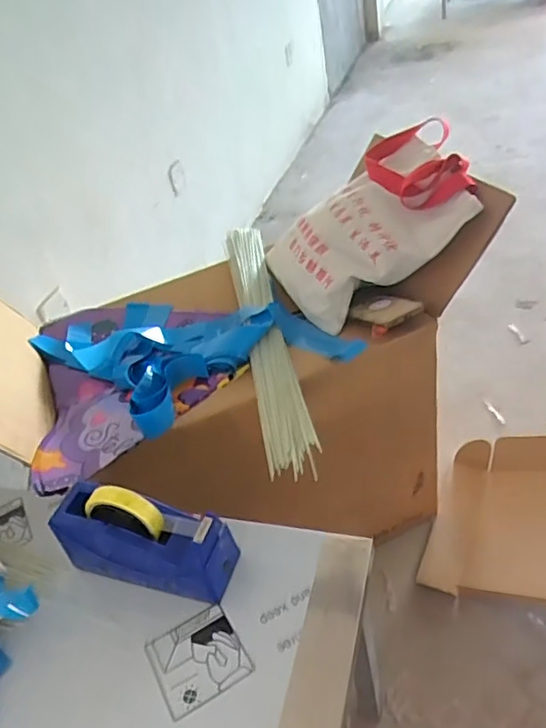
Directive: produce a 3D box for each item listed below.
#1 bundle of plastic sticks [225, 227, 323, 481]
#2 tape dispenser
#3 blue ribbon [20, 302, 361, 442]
[{"bbox_3d":[-0.018,-0.066,0.956,0.069,0.042,0.641,-14,39,0],"label":"bundle of plastic sticks"},{"bbox_3d":[-0.149,0.198,0.661,0.201,0.119,0.068,5,42,20],"label":"tape dispenser"},{"bbox_3d":[-0.144,-0.026,0.942,0.462,0.066,0.346,-21,39,-9],"label":"blue ribbon"}]

